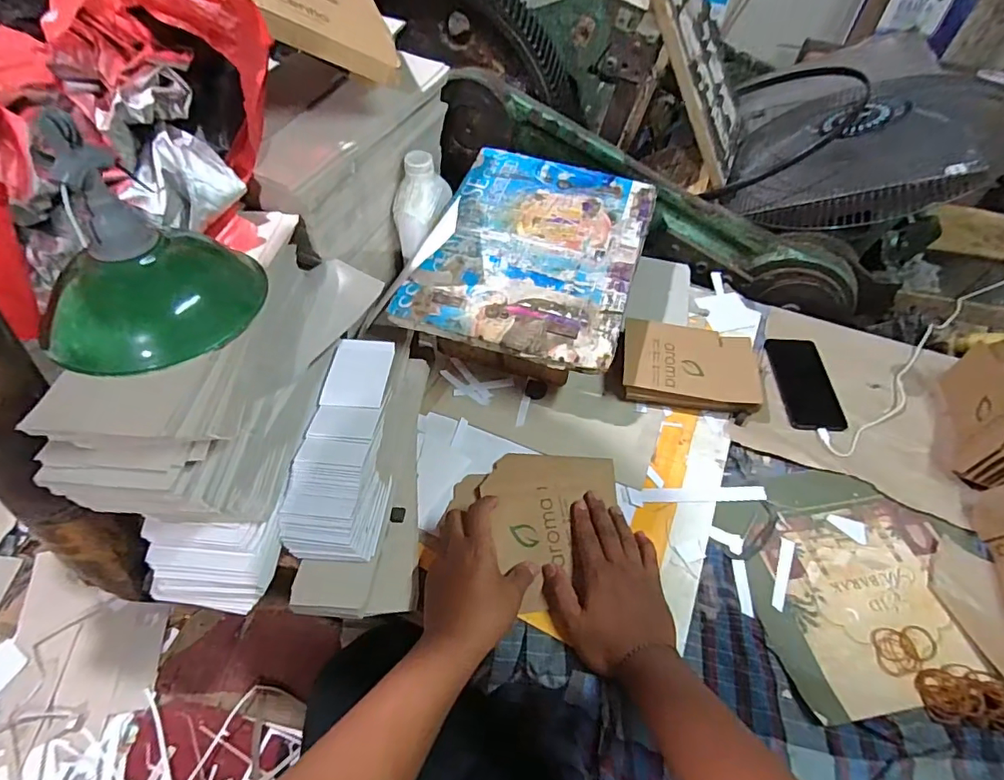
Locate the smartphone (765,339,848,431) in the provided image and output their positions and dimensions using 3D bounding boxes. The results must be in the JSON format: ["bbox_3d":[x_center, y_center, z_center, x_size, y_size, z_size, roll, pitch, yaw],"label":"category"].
[{"bbox_3d":[0.456,-0.011,0.777,0.081,0.012,0.170,6,51,0],"label":"smartphone"}]

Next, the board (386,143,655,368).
[{"bbox_3d":[0.051,-0.214,0.767,0.301,0.015,0.406,17,57,8],"label":"board"}]

